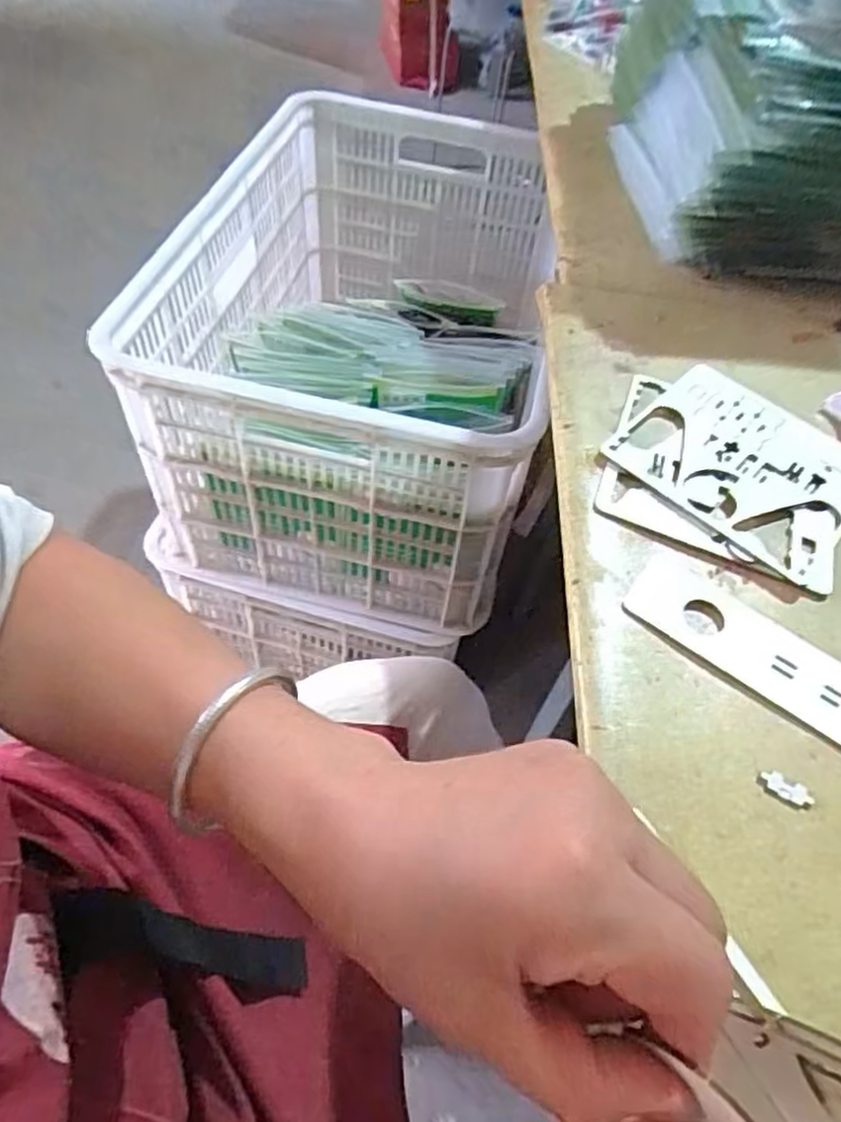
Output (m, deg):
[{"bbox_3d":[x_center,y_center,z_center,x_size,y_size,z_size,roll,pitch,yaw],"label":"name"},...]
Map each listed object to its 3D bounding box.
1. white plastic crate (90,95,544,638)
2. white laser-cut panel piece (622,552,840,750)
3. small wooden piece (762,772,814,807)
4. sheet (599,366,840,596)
[{"bbox_3d":[-0.059,-0.296,0.937,0.405,0.312,0.649,12,54,1],"label":"white plastic crate"},{"bbox_3d":[0.190,0.037,0.396,0.146,0.005,0.081,32,58,17],"label":"white laser-cut panel piece"},{"bbox_3d":[0.174,0.108,0.347,0.025,0.004,0.010,26,56,14],"label":"small wooden piece"},{"bbox_3d":[0.213,-0.065,0.471,0.148,0.006,0.136,37,59,20],"label":"sheet"}]

